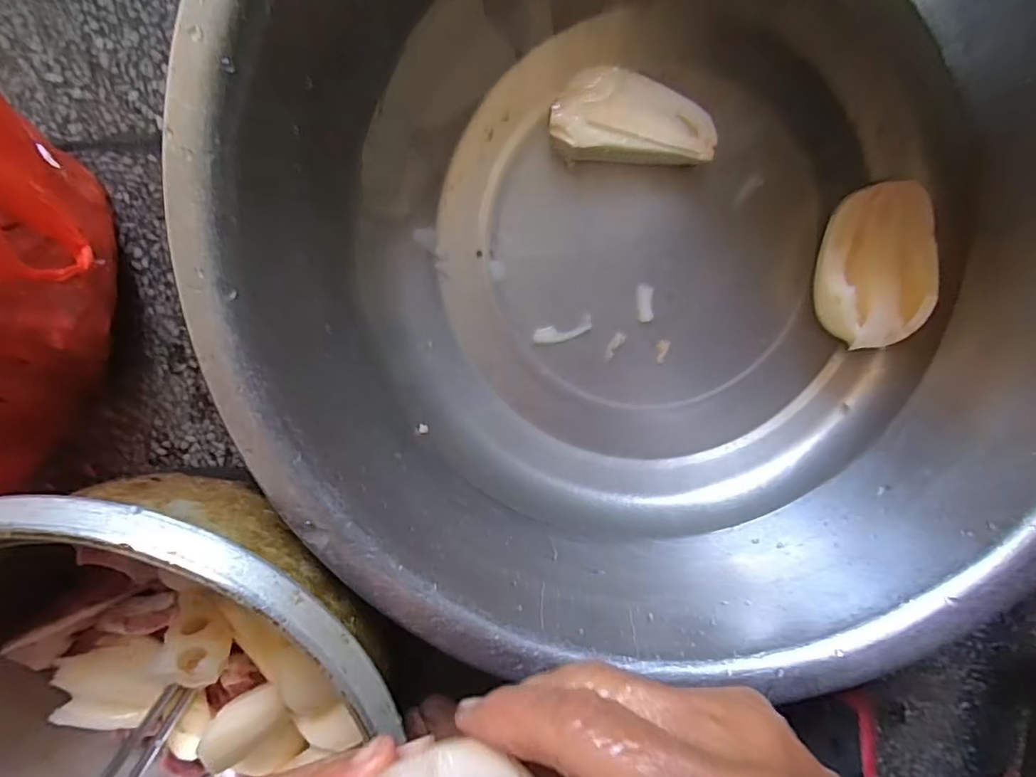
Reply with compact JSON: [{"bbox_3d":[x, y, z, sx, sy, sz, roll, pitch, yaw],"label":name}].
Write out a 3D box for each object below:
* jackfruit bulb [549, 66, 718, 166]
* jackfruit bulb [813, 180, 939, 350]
[{"bbox_3d":[0.062,-0.148,0.305,0.088,0.023,0.047,2,99,-1],"label":"jackfruit bulb"},{"bbox_3d":[0.202,-0.070,0.317,0.058,0.033,0.088,0,101,-2],"label":"jackfruit bulb"}]

